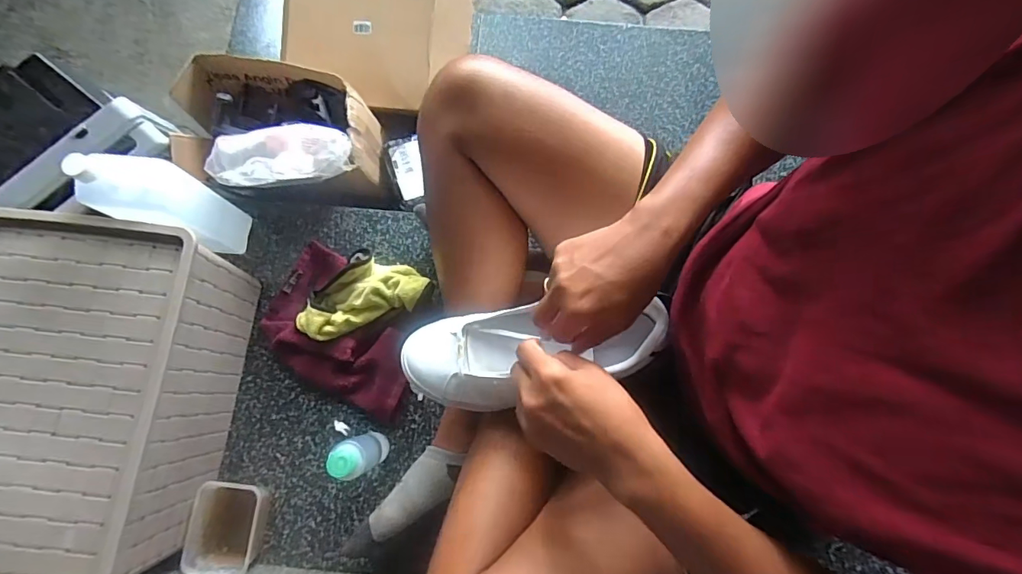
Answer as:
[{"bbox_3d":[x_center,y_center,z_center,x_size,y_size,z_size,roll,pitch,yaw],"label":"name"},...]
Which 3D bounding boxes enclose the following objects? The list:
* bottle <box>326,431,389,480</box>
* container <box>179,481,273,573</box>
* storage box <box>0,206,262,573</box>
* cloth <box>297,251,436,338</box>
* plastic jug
[{"bbox_3d":[-0.183,0.205,0.593,0.041,0.138,0.042,0,77,0],"label":"bottle"},{"bbox_3d":[-0.350,0.300,0.599,0.079,0.054,0.103,10,78,2],"label":"container"},{"bbox_3d":[-0.512,0.127,0.572,0.277,0.156,0.387,6,77,1],"label":"storage box"},{"bbox_3d":[-0.211,0.001,0.666,0.185,0.047,0.113,-19,78,-4],"label":"cloth"},{"bbox_3d":[-0.435,-0.101,0.608,0.098,0.206,0.069,-1,77,-1],"label":"plastic jug"}]

